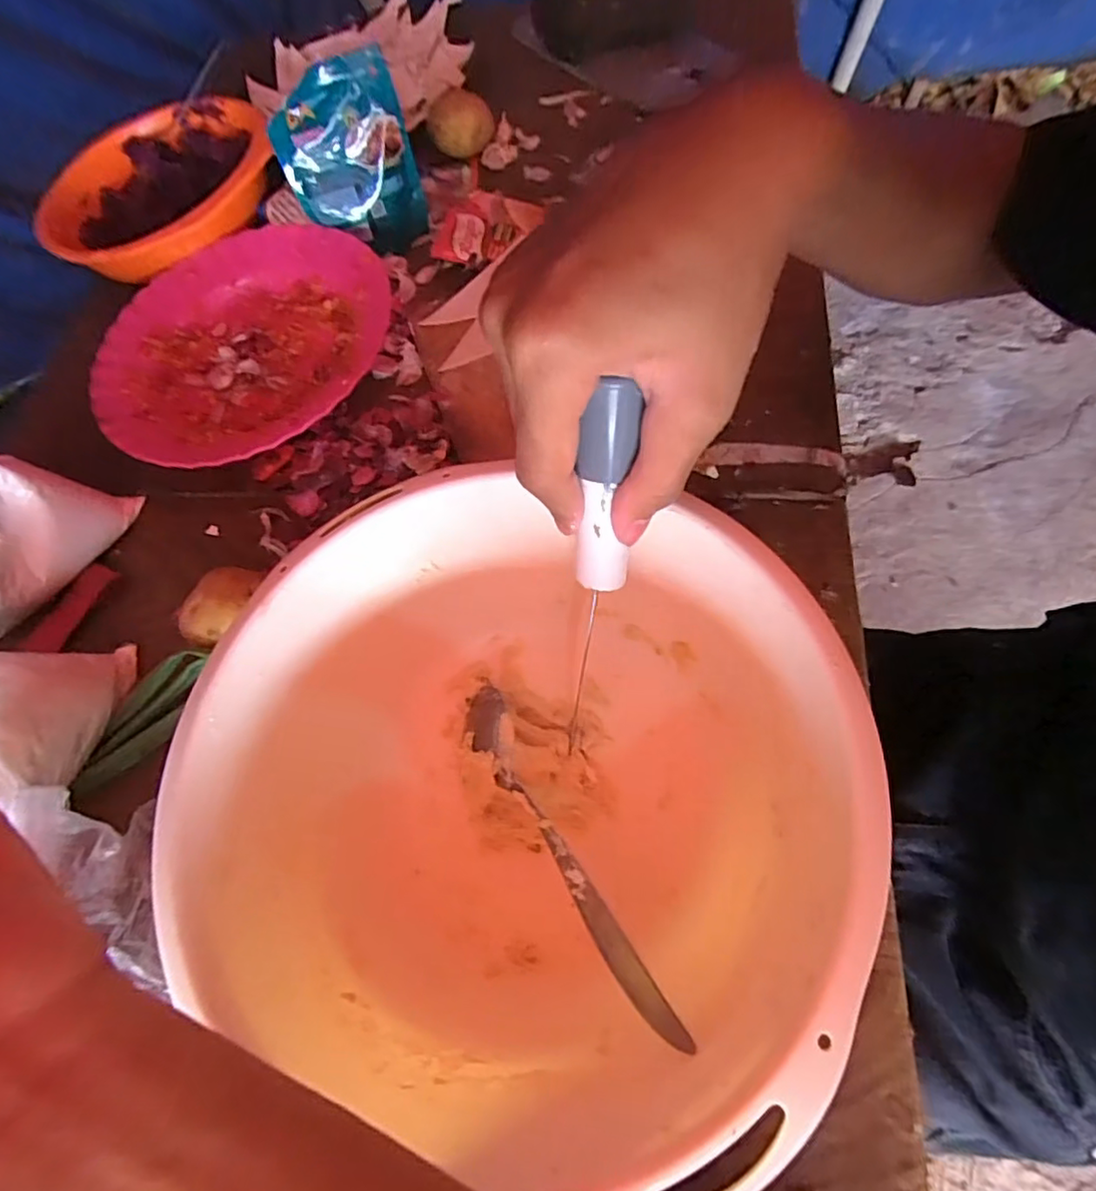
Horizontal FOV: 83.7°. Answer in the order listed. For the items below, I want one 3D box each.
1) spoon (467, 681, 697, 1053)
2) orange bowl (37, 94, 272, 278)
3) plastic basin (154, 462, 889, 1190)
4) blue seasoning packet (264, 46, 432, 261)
[{"bbox_3d":[0.001,0.095,0.250,0.023,0.020,0.171,-30,47,-11],"label":"spoon"},{"bbox_3d":[-0.326,-0.343,0.506,0.191,0.054,0.183,-4,63,8],"label":"orange bowl"},{"bbox_3d":[-0.015,0.072,0.244,0.232,0.099,0.212,-4,63,8],"label":"plastic basin"},{"bbox_3d":[-0.142,-0.309,0.440,0.089,0.113,0.019,-13,48,1],"label":"blue seasoning packet"}]

